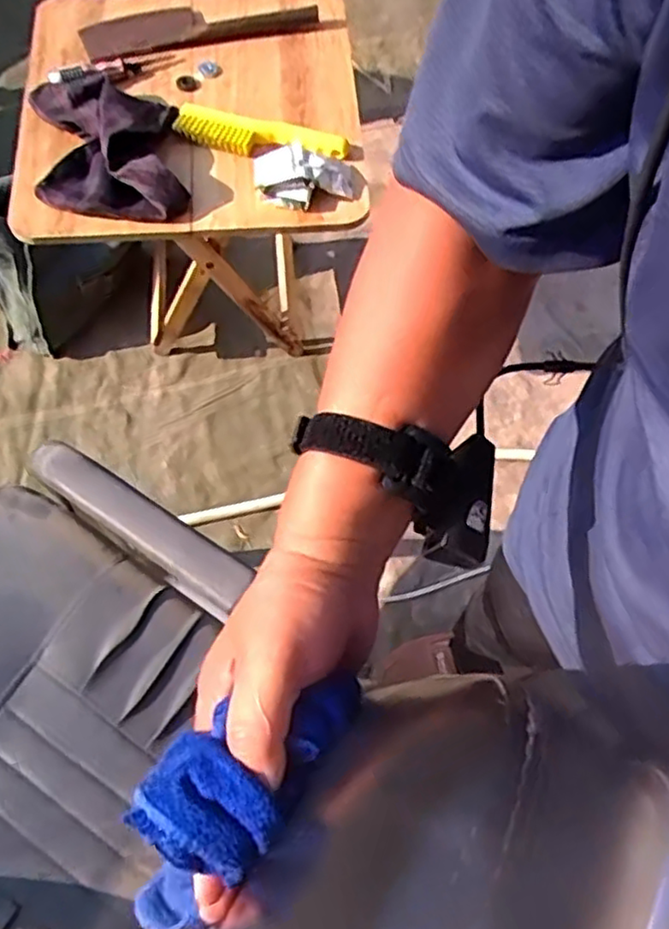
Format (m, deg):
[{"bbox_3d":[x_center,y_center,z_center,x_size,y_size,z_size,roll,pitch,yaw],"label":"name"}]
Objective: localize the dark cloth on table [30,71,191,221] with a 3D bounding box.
[{"bbox_3d":[-0.317,-0.448,0.952,0.207,0.055,0.229,-5,67,-4],"label":"dark cloth on table"}]

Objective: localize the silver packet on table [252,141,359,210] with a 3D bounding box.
[{"bbox_3d":[-0.039,-0.397,0.941,0.145,0.036,0.087,-5,67,-3],"label":"silver packet on table"}]

